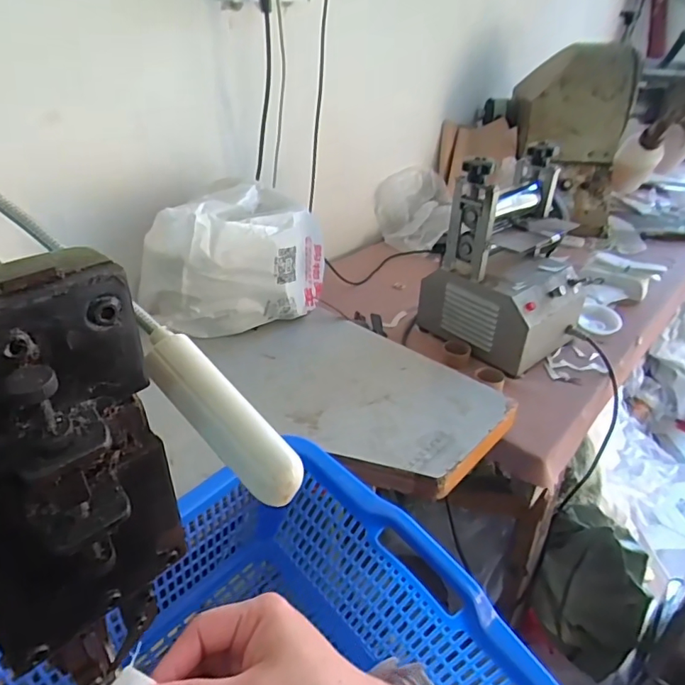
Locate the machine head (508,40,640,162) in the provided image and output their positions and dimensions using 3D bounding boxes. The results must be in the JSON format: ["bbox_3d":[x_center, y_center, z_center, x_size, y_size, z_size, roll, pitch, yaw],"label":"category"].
[{"bbox_3d":[0.550,-0.585,1.242,0.259,0.239,0.161,6,34,6],"label":"machine head"}]

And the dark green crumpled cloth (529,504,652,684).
[{"bbox_3d":[0.450,0.478,0.947,0.193,0.314,0.129,24,39,30],"label":"dark green crumpled cloth"}]

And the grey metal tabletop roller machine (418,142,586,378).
[{"bbox_3d":[0.268,-0.133,0.810,0.192,0.274,0.195,-22,40,-31],"label":"grey metal tabletop roller machine"}]

